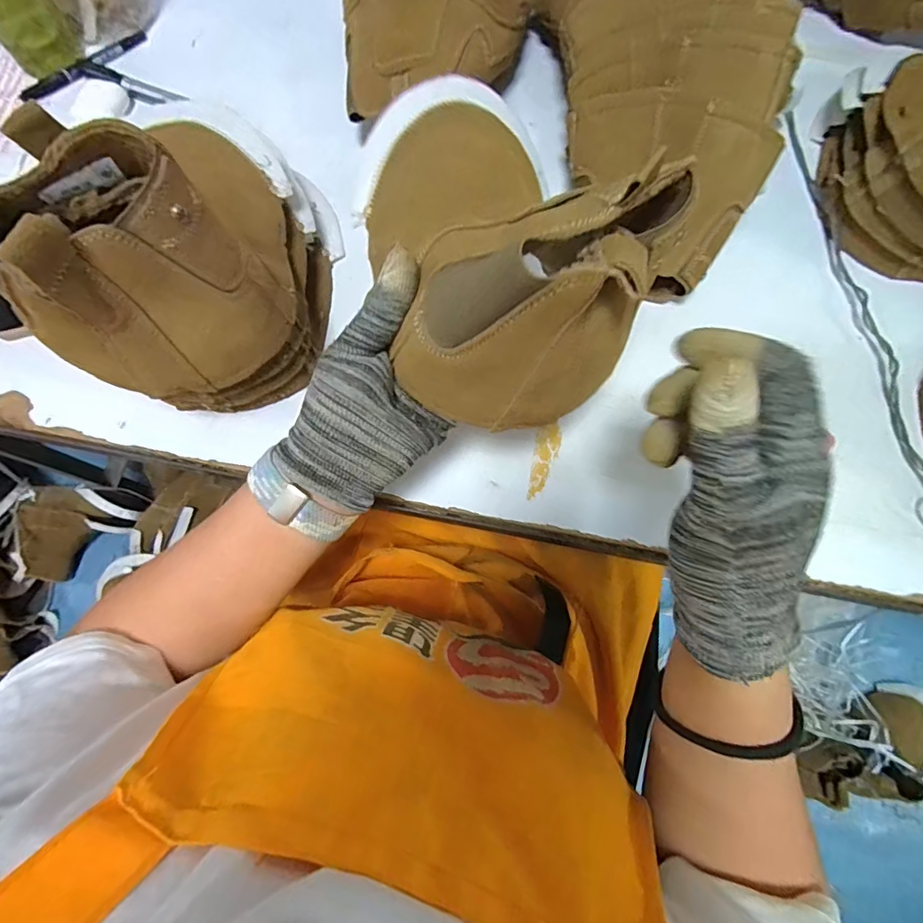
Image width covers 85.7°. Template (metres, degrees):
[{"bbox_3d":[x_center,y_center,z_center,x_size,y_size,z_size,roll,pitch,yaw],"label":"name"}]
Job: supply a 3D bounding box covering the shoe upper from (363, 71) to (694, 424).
[{"bbox_3d":[0.007,-0.143,0.301,0.129,0.139,0.232,-18,65,-6],"label":"shoe upper"}]

